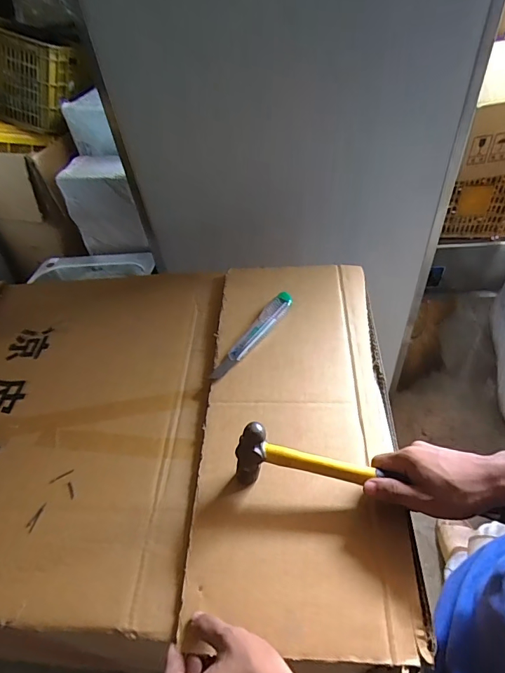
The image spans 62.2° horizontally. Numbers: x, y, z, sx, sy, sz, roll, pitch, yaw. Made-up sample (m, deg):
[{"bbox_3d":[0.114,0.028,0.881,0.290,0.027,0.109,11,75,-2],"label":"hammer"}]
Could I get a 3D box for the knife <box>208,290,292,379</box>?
[{"bbox_3d":[0.006,-0.003,0.652,0.032,0.020,0.192,26,56,27],"label":"knife"}]

